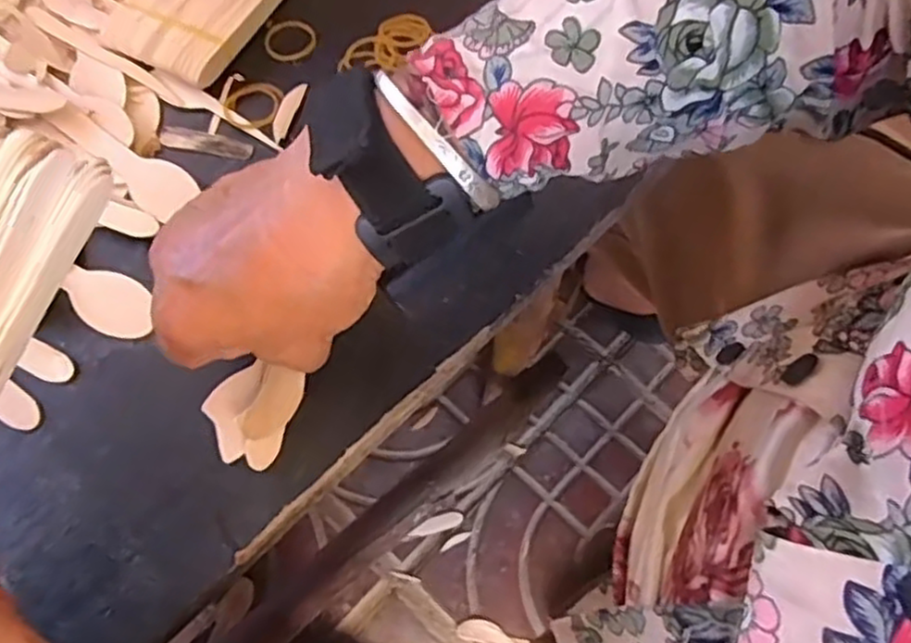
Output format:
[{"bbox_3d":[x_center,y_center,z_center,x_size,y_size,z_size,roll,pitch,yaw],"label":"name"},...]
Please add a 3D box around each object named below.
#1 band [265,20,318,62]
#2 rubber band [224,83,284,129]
[{"bbox_3d":[-0.097,-0.165,0.427,0.030,0.004,0.028,1,73,-4],"label":"band"},{"bbox_3d":[-0.112,-0.121,0.401,0.032,0.005,0.034,-6,63,-2],"label":"rubber band"}]

